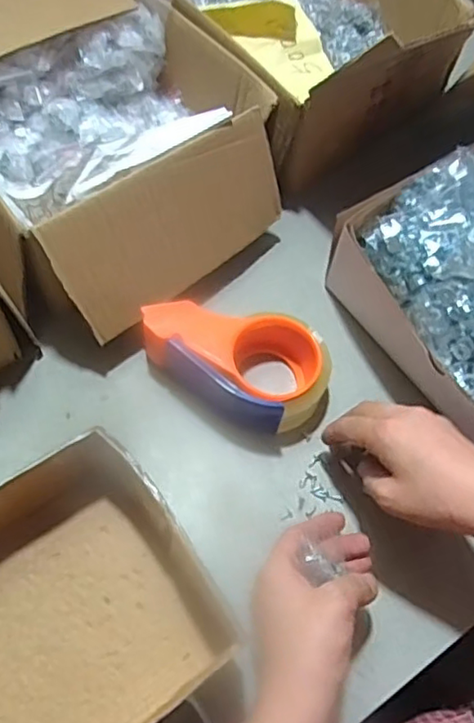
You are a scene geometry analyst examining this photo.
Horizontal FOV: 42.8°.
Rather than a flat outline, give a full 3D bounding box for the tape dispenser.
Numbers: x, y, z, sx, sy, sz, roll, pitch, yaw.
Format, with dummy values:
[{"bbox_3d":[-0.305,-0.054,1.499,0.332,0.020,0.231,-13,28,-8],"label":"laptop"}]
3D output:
[{"bbox_3d":[-0.004,-0.001,0.531,0.168,0.063,0.089,17,63,7],"label":"tape dispenser"}]

